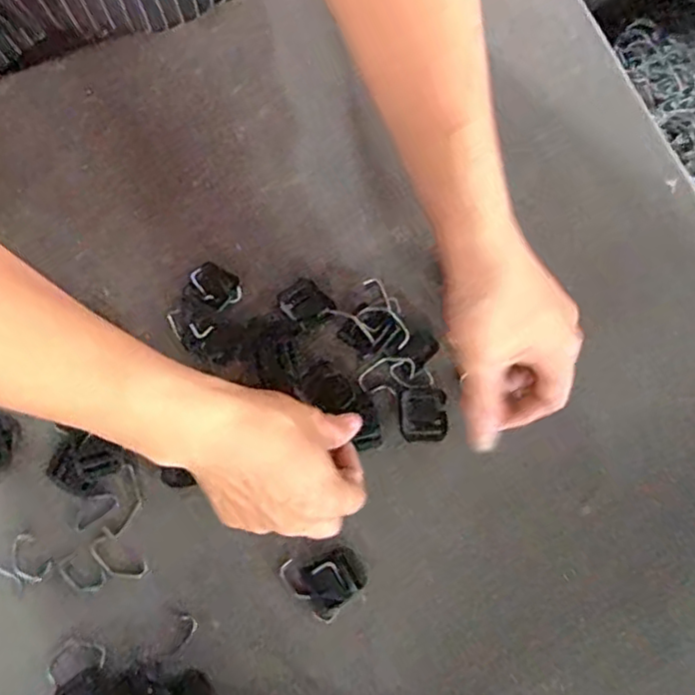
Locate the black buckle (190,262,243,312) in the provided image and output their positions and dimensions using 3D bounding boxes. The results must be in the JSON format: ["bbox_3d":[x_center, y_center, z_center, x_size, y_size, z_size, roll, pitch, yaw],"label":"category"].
[{"bbox_3d":[-0.088,-0.042,0.427,0.036,0.004,0.025,43,81,10],"label":"black buckle"}]

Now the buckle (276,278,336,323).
[{"bbox_3d":[-0.028,-0.030,0.421,0.028,0.007,0.031,-37,79,-7],"label":"buckle"}]

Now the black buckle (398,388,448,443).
[{"bbox_3d":[0.048,0.043,0.406,0.029,0.004,0.033,-4,77,0],"label":"black buckle"}]

